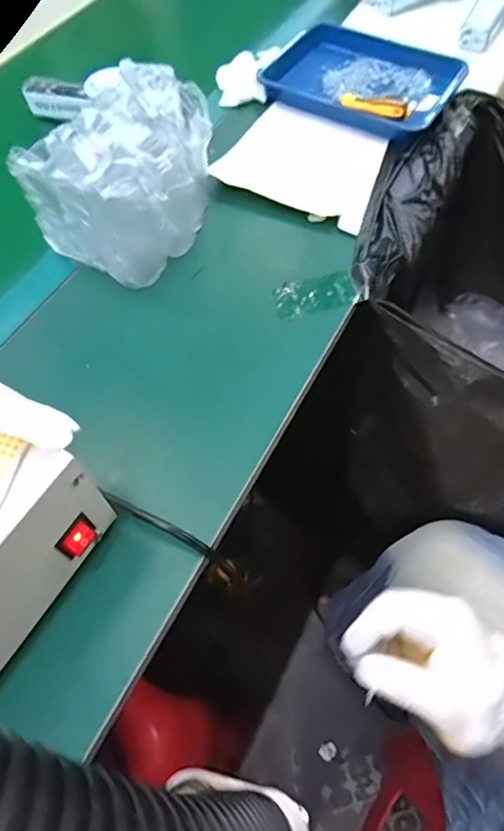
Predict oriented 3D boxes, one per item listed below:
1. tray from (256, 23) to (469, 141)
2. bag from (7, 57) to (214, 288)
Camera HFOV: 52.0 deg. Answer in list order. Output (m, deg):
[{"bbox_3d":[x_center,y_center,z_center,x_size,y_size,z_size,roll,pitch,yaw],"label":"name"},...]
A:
[{"bbox_3d":[0.129,-0.413,0.630,0.223,0.033,0.169,27,63,15],"label":"tray"},{"bbox_3d":[-0.106,-0.211,0.468,0.127,0.109,0.163,25,62,14],"label":"bag"}]

